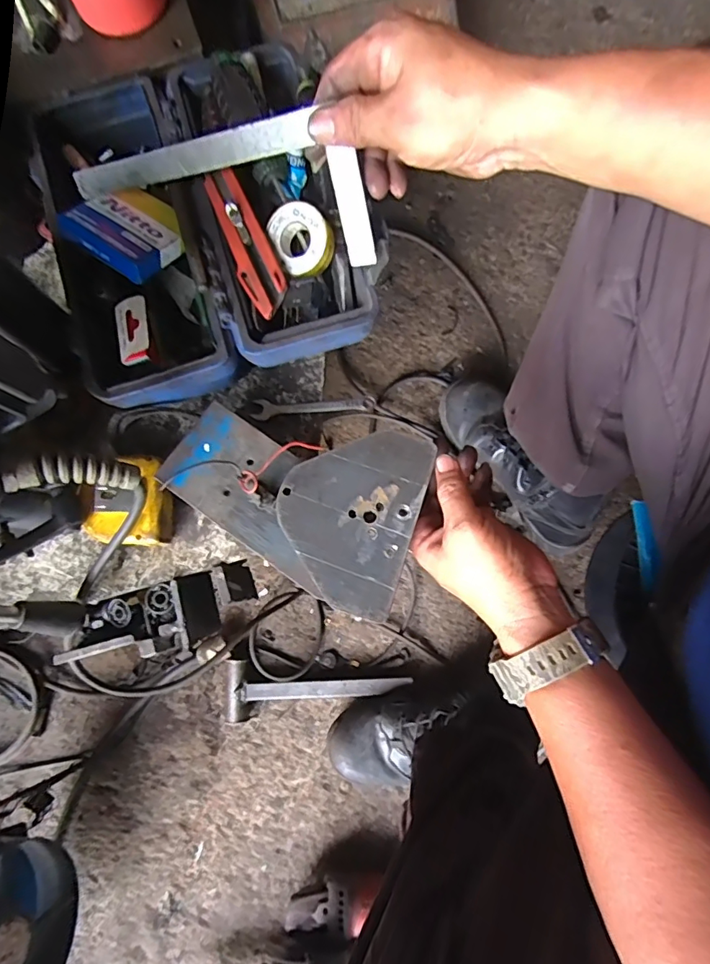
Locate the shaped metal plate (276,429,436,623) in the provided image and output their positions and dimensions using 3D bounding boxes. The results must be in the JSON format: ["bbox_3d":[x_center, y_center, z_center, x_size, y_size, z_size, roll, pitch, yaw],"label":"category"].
[{"bbox_3d":[-0.005,0.021,0.375,0.101,0.005,0.138,18,79,3],"label":"shaped metal plate"}]

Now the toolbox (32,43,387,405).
[{"bbox_3d":[-0.129,-0.217,0.414,0.238,0.081,0.278,-18,79,-2],"label":"toolbox"}]

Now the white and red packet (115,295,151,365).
[{"bbox_3d":[-0.177,-0.122,0.394,0.024,0.005,0.052,-10,79,-1],"label":"white and red packet"}]

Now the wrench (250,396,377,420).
[{"bbox_3d":[-0.037,-0.067,0.445,0.108,0.006,0.018,-1,79,1],"label":"wrench"}]

